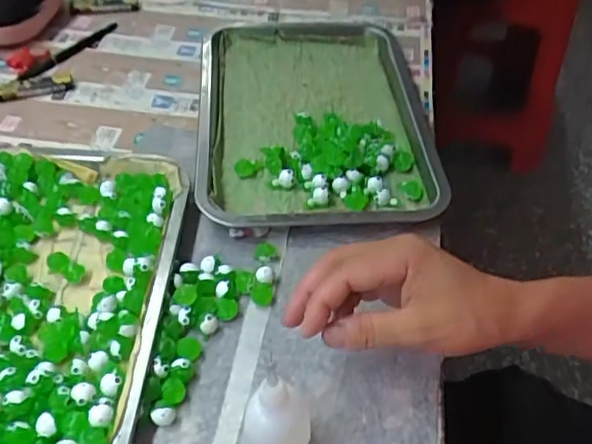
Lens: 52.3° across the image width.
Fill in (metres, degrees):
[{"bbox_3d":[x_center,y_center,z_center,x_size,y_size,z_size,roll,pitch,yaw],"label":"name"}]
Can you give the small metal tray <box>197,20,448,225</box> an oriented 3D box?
[{"bbox_3d":[0.017,-0.111,0.588,0.218,0.032,0.298,0,48,-4],"label":"small metal tray"}]

